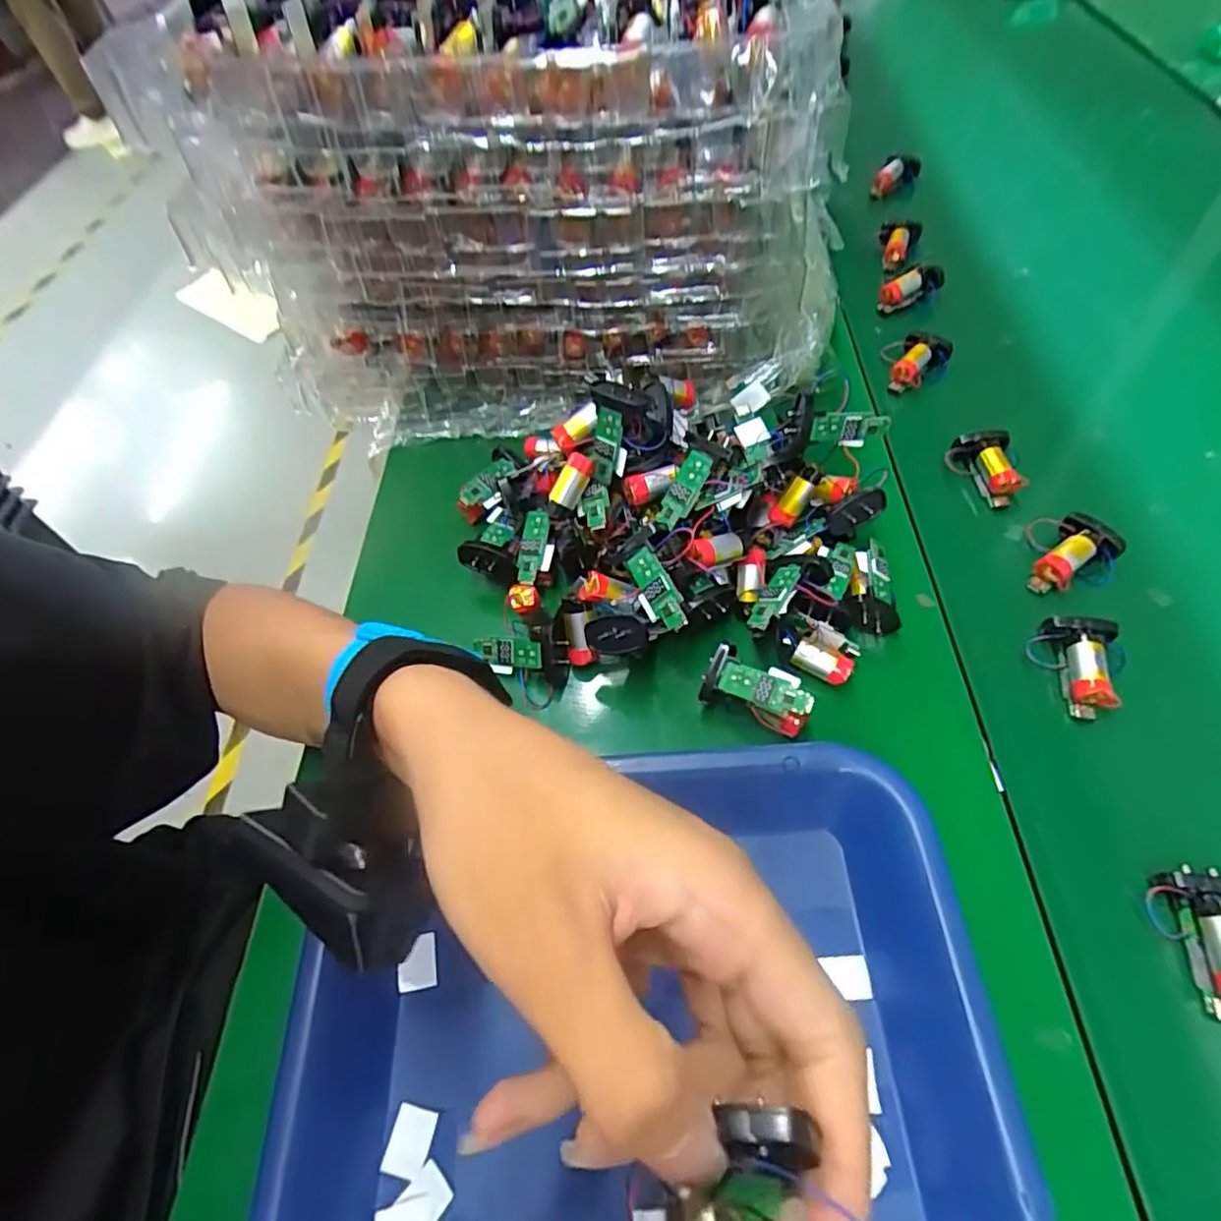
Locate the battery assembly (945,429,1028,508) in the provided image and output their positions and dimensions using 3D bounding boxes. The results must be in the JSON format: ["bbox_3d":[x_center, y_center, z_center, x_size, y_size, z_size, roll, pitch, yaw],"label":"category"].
[{"bbox_3d":[0.231,-0.088,0.397,0.035,0.021,0.044,0,57,5],"label":"battery assembly"}]

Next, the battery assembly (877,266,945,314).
[{"bbox_3d":[0.238,-0.253,0.503,0.058,0.022,0.019,-27,59,-13],"label":"battery assembly"}]

